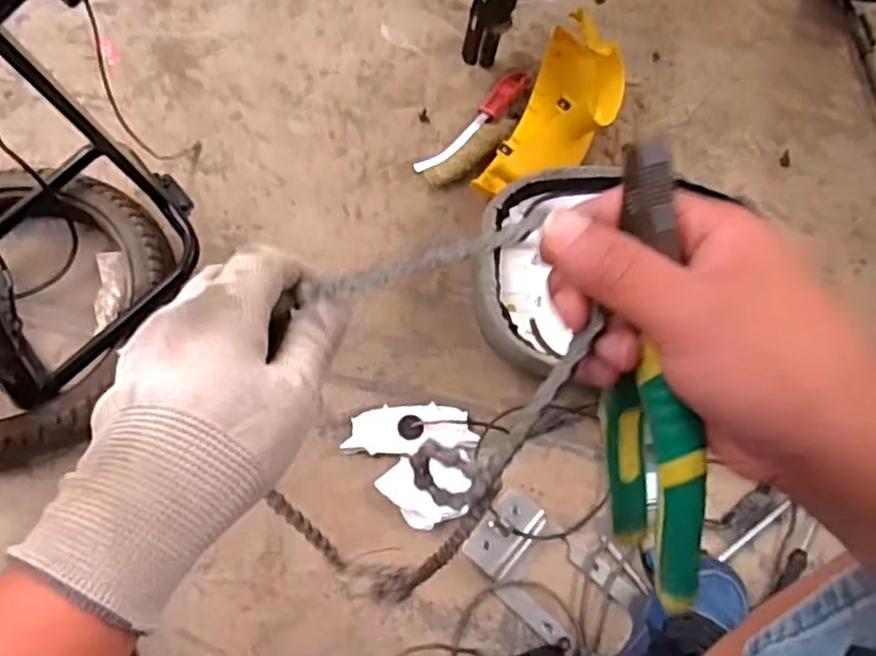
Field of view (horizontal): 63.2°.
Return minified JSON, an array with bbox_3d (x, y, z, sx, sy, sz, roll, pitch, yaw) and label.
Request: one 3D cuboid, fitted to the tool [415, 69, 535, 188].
[{"bbox_3d":[0.067,-0.282,1.007,0.071,0.020,0.236,36,67,13],"label":"tool"}]

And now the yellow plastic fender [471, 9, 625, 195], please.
[{"bbox_3d":[0.173,-0.299,0.960,0.132,0.139,0.339,23,65,7],"label":"yellow plastic fender"}]

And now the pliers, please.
[{"bbox_3d":[0.085,0.025,0.287,0.018,0.199,0.053,-15,27,-11],"label":"pliers"}]

